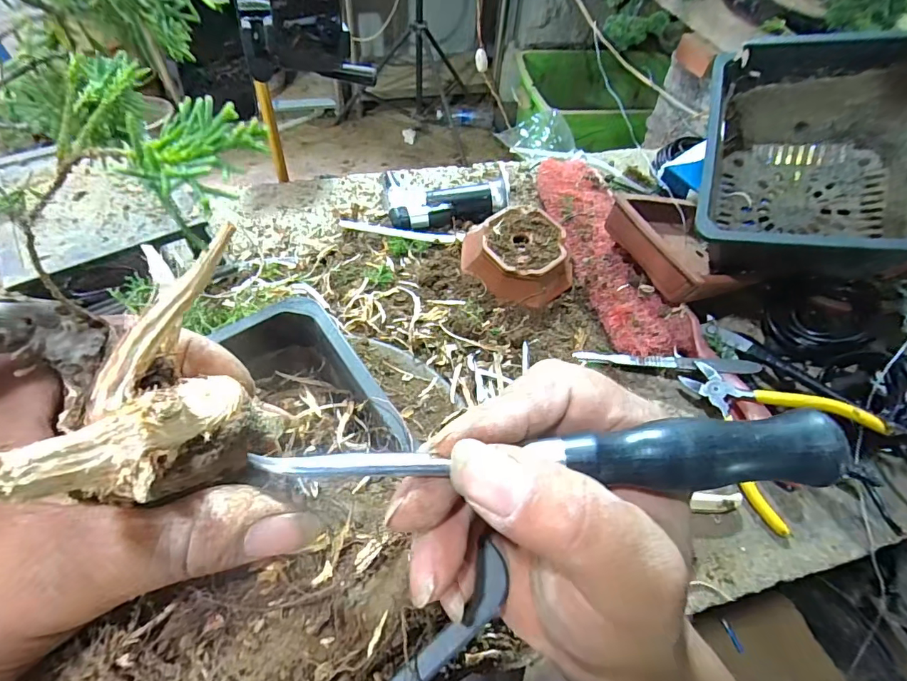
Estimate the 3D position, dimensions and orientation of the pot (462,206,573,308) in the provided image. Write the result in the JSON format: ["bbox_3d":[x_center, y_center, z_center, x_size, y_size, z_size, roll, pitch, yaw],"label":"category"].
[{"bbox_3d":[0.060,-0.081,0.431,0.082,0.038,0.094,-35,64,-26],"label":"pot"}]

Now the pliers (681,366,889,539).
[{"bbox_3d":[0.227,0.063,0.350,0.102,0.010,0.117,-51,59,7],"label":"pliers"}]

